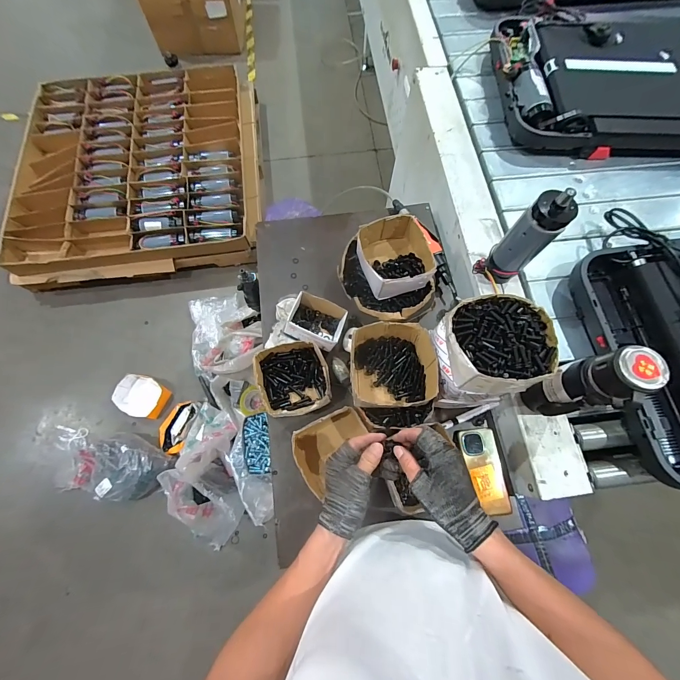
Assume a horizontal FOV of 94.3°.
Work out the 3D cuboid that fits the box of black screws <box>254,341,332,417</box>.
[{"bbox_3d":[-0.098,0.085,0.679,0.144,0.069,0.151,-17,73,-6],"label":"box of black screws"}]

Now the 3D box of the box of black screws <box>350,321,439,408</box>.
[{"bbox_3d":[0.097,0.051,0.605,0.151,0.079,0.159,-4,72,-2],"label":"box of black screws"}]

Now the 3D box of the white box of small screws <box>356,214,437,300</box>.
[{"bbox_3d":[0.117,-0.181,0.699,0.136,0.080,0.155,-16,73,-6],"label":"white box of small screws"}]

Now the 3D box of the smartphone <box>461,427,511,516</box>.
[{"bbox_3d":[0.298,0.266,0.647,0.071,0.015,0.166,-9,72,-4],"label":"smartphone"}]

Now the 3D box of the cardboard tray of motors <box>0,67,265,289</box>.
[{"bbox_3d":[-0.943,-0.817,1.533,1.097,0.184,1.090,-8,72,-4],"label":"cardboard tray of motors"}]

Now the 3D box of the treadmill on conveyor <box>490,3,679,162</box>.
[{"bbox_3d":[0.949,-0.745,0.865,1.000,0.150,0.538,3,71,0],"label":"treadmill on conveyor"}]

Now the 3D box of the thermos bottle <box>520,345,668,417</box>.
[{"bbox_3d":[0.394,0.078,0.528,0.069,0.242,0.076,-16,73,-6],"label":"thermos bottle"}]

